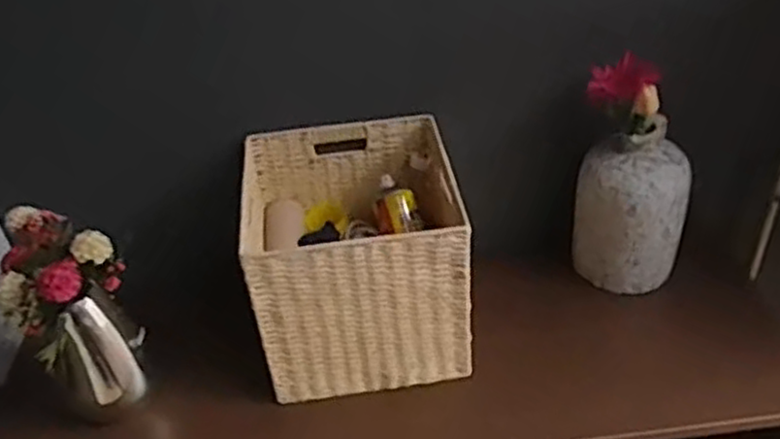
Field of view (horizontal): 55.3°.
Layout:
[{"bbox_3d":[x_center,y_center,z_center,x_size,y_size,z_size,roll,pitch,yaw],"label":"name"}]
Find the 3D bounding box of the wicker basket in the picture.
[{"bbox_3d":[-0.049,0.050,1.116,0.296,0.266,0.299,-7,38,-4],"label":"wicker basket"}]

